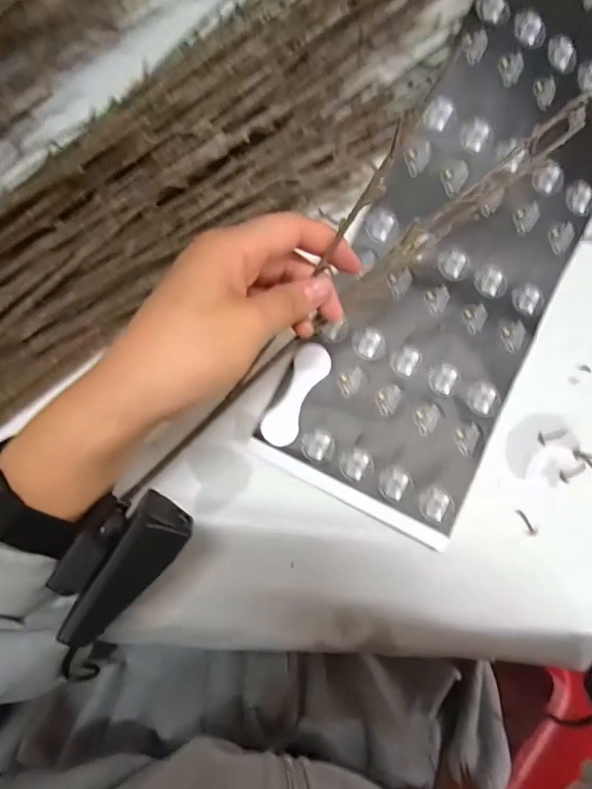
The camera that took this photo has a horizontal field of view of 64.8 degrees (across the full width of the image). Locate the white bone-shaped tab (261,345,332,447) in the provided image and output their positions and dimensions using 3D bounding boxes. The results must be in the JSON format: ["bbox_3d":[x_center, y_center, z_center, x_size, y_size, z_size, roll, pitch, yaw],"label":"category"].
[{"bbox_3d":[0.000,0.000,0.324,0.025,0.004,0.074,26,85,5],"label":"white bone-shaped tab"}]

